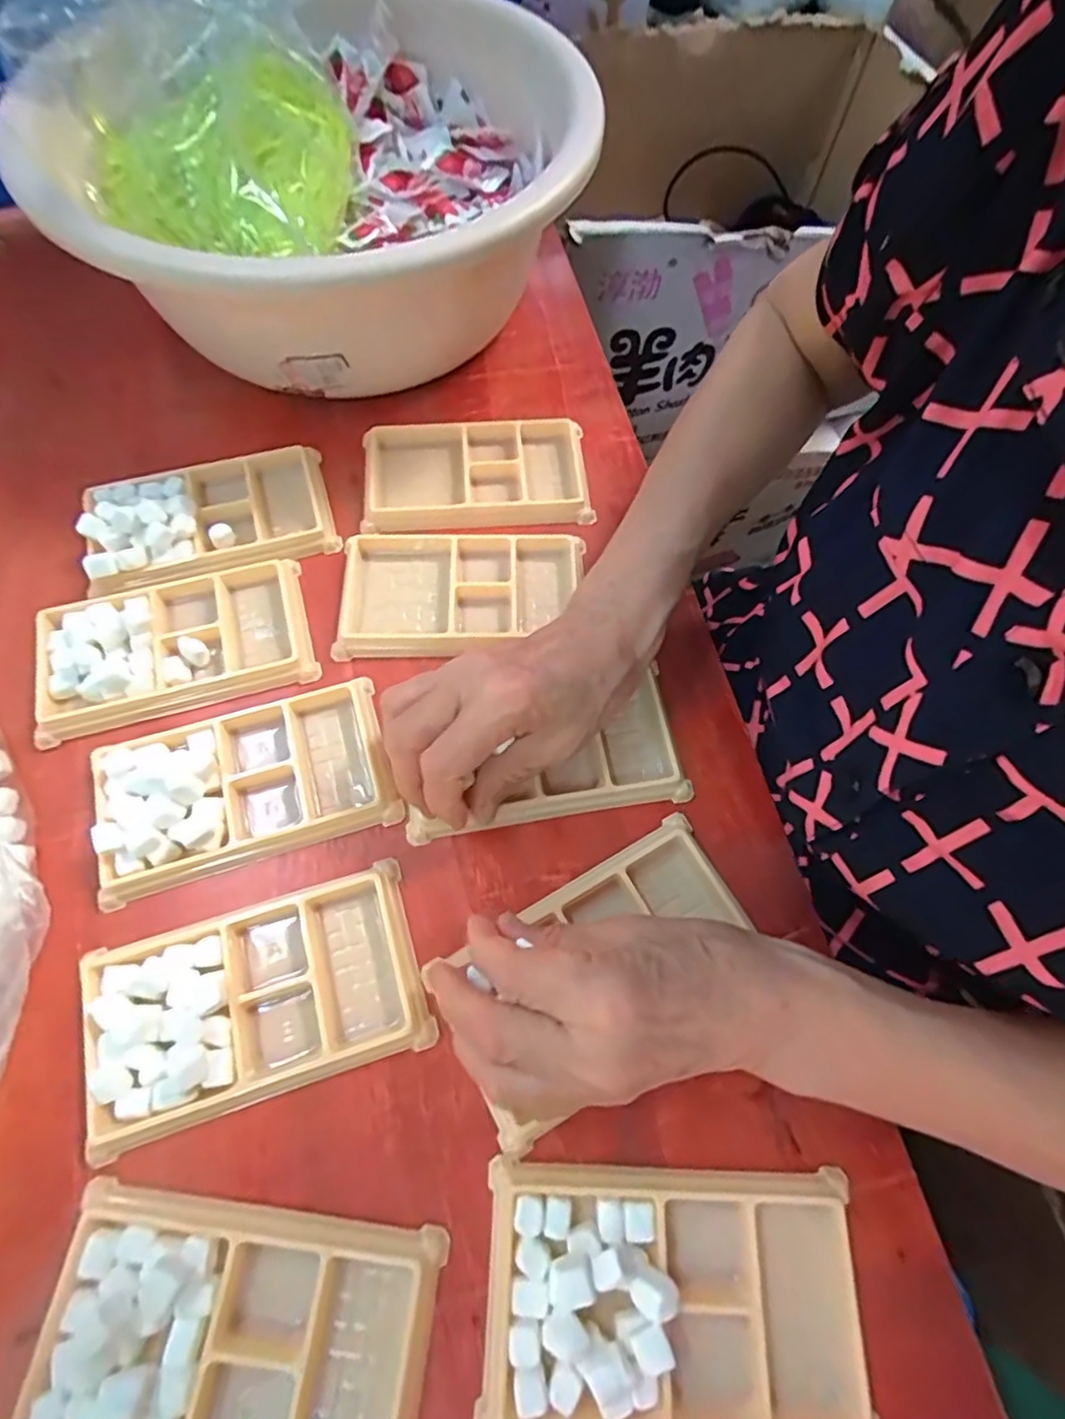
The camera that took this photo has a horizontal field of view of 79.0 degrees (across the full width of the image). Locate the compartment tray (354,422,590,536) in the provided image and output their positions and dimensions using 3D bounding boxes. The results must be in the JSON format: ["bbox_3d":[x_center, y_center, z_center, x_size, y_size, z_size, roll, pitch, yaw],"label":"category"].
[{"bbox_3d":[-0.035,-0.145,0.396,0.134,0.014,0.076,-4,65,-4],"label":"compartment tray"}]

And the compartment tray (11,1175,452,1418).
[{"bbox_3d":[-0.103,0.218,0.223,0.130,0.021,0.072,9,65,2],"label":"compartment tray"}]

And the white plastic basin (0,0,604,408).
[{"bbox_3d":[-0.122,-0.309,0.400,0.298,0.146,0.272,1,65,-2],"label":"white plastic basin"}]

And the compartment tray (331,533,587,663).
[{"bbox_3d":[-0.040,-0.066,0.365,0.137,0.019,0.076,-2,65,-3],"label":"compartment tray"}]

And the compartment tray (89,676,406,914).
[{"bbox_3d":[-0.137,0.034,0.307,0.132,0.020,0.074,-17,67,-10],"label":"compartment tray"}]

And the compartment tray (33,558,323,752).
[{"bbox_3d":[-0.190,-0.037,0.341,0.135,0.017,0.078,-14,67,-9],"label":"compartment tray"}]

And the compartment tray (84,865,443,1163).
[{"bbox_3d":[-0.116,0.119,0.270,0.131,0.019,0.076,-16,67,-9],"label":"compartment tray"}]

